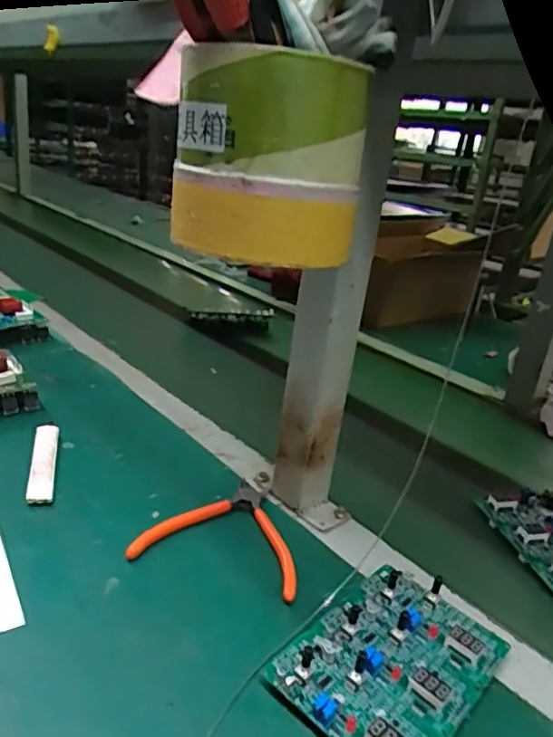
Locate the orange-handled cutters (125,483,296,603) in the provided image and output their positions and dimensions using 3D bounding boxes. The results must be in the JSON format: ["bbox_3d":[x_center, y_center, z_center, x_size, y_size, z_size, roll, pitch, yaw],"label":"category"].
[{"bbox_3d":[-0.037,0.133,0.501,0.134,0.015,0.130,12,23,10],"label":"orange-handled cutters"}]

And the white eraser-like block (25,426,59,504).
[{"bbox_3d":[-0.219,0.089,0.547,0.021,0.017,0.114,0,22,-18],"label":"white eraser-like block"}]

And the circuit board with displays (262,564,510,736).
[{"bbox_3d":[0.078,0.190,0.385,0.106,0.026,0.147,25,28,37],"label":"circuit board with displays"}]

